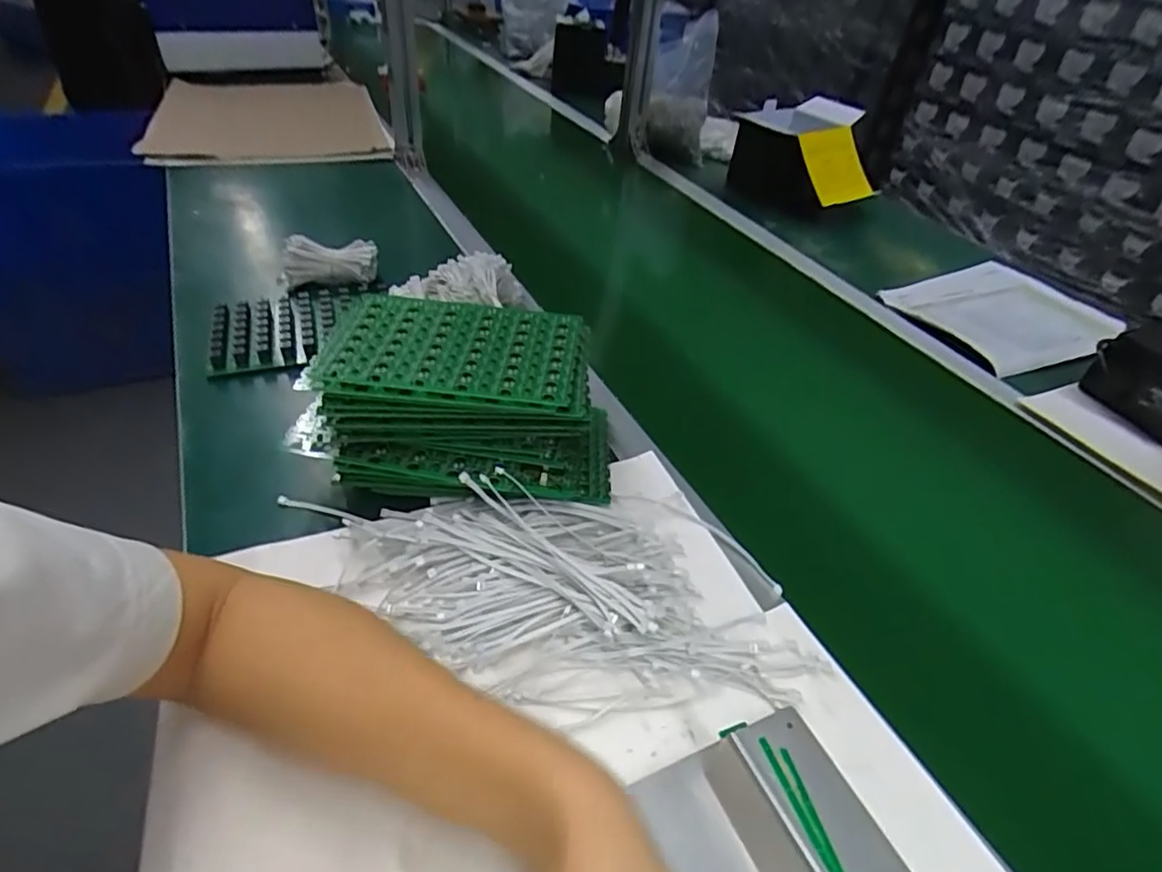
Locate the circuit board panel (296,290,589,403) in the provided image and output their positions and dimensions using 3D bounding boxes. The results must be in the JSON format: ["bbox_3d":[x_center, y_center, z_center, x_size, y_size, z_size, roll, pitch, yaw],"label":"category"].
[{"bbox_3d":[-0.101,-0.070,0.480,0.189,0.015,0.116,6,42,2],"label":"circuit board panel"}]

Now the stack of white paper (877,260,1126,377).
[{"bbox_3d":[0.570,-0.165,0.834,0.268,0.021,0.212,-19,46,-24],"label":"stack of white paper"}]

